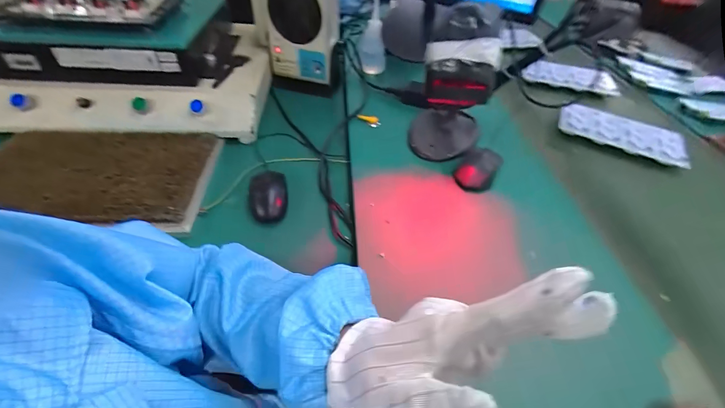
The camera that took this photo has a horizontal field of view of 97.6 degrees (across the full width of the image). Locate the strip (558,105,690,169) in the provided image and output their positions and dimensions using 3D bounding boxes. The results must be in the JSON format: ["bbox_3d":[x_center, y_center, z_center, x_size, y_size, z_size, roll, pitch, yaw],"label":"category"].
[{"bbox_3d":[0.528,-0.148,0.650,0.229,0.021,0.119,26,49,19],"label":"strip"}]

